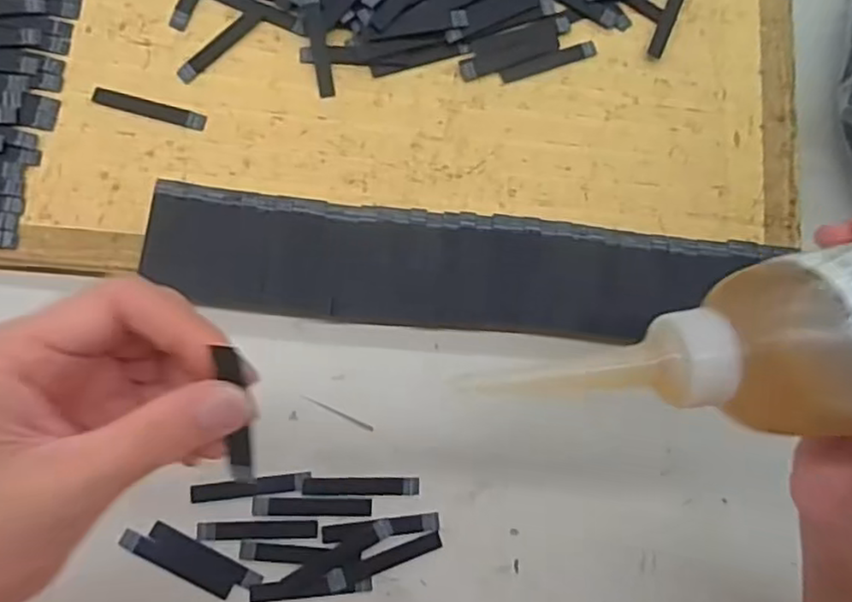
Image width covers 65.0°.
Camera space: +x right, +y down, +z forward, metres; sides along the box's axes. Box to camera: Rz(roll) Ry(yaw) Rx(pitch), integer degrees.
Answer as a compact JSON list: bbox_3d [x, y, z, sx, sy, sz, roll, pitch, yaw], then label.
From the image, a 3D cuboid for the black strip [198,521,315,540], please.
[{"bbox_3d":[-0.086,0.117,0.342,0.059,0.004,0.009,0,82,-5],"label":"black strip"}]

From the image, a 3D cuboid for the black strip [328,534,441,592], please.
[{"bbox_3d":[-0.021,0.134,0.344,0.060,0.004,0.011,-18,84,-8],"label":"black strip"}]

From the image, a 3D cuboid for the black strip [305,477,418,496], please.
[{"bbox_3d":[-0.034,0.097,0.350,0.060,0.004,0.009,1,82,-5],"label":"black strip"}]

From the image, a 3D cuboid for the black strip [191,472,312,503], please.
[{"bbox_3d":[-0.090,0.096,0.344,0.059,0.004,0.010,-5,83,-6],"label":"black strip"}]

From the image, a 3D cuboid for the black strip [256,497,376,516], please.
[{"bbox_3d":[-0.059,0.107,0.346,0.060,0.004,0.009,3,82,-5],"label":"black strip"}]

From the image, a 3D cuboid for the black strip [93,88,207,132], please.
[{"bbox_3d":[-0.149,-0.104,0.360,0.060,0.004,0.009,14,81,-3],"label":"black strip"}]

